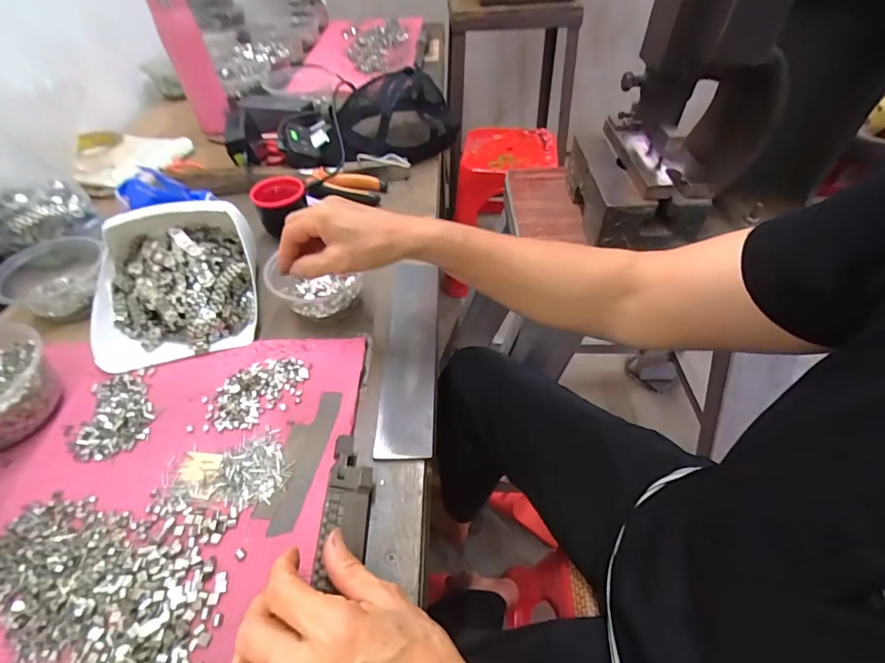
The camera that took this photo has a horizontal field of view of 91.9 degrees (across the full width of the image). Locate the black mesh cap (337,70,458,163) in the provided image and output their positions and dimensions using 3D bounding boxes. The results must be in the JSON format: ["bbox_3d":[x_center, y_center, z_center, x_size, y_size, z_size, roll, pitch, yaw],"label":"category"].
[{"bbox_3d":[-0.072,-0.357,0.697,0.187,0.103,0.202,-1,48,1],"label":"black mesh cap"}]

